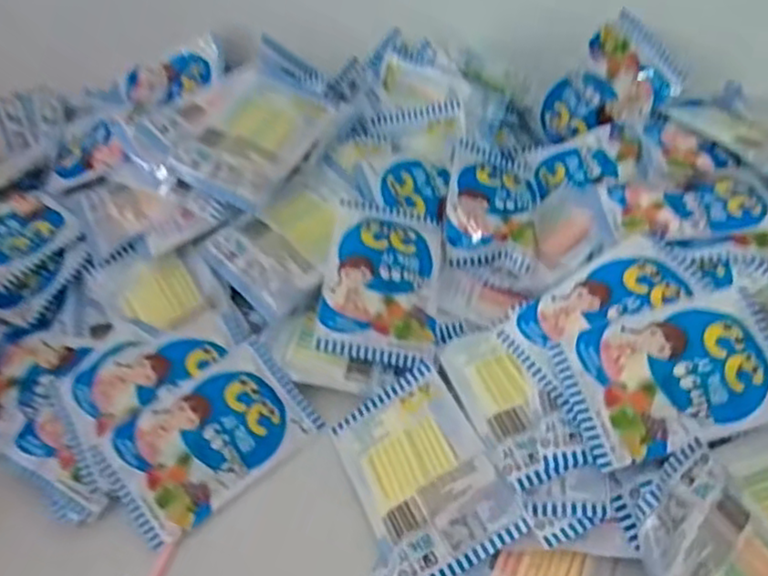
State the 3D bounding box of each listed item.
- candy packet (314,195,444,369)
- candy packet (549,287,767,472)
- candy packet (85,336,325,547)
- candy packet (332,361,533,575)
[{"bbox_3d":[0.000,-0.006,0.394,0.064,0.011,0.097,12,57,-7],"label":"candy packet"},{"bbox_3d":[0.136,0.038,0.323,0.099,0.009,0.070,-18,65,-3],"label":"candy packet"},{"bbox_3d":[-0.090,0.075,0.357,0.101,0.009,0.065,-35,70,-28],"label":"candy packet"},{"bbox_3d":[0.018,0.088,0.334,0.062,0.008,0.101,-32,47,-3],"label":"candy packet"}]

